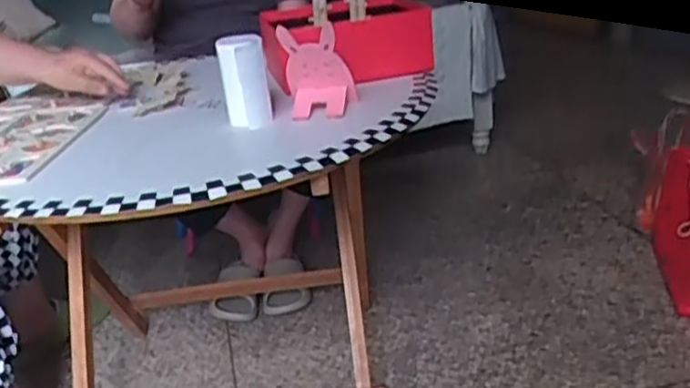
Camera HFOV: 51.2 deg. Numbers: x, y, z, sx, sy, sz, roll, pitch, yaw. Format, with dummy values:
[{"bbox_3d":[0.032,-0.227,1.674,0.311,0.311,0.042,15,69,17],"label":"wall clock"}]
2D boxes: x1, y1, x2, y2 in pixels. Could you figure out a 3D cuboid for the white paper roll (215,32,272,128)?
[{"bbox_3d":[-0.137,-0.154,1.003,0.063,0.117,0.070,-10,23,-8],"label":"white paper roll"}]

